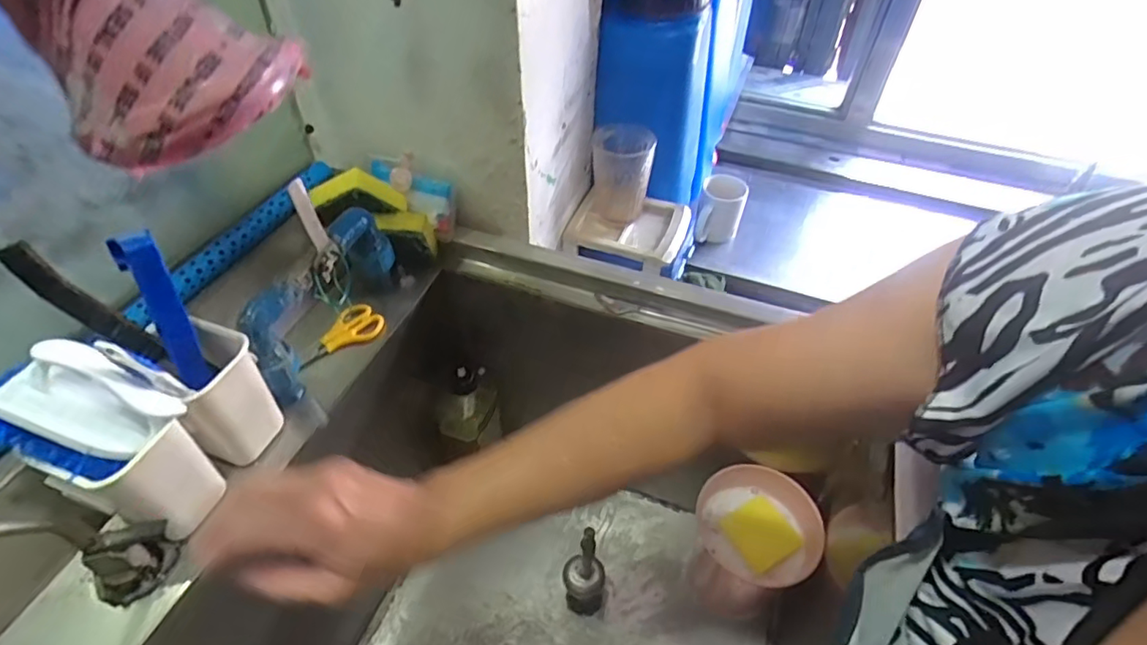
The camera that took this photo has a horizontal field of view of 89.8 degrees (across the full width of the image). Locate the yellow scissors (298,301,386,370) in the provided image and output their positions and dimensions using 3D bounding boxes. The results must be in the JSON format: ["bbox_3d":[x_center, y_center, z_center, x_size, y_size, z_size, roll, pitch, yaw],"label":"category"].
[{"bbox_3d":[-0.246,0.015,0.604,0.046,0.015,0.092,36,56,27],"label":"yellow scissors"}]

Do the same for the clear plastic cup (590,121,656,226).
[{"bbox_3d":[0.068,-0.216,0.842,0.084,0.119,0.087,0,47,-2],"label":"clear plastic cup"}]

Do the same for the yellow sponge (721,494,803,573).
[{"bbox_3d":[0.233,0.262,0.717,0.069,0.016,0.075,-21,51,-20],"label":"yellow sponge"}]

